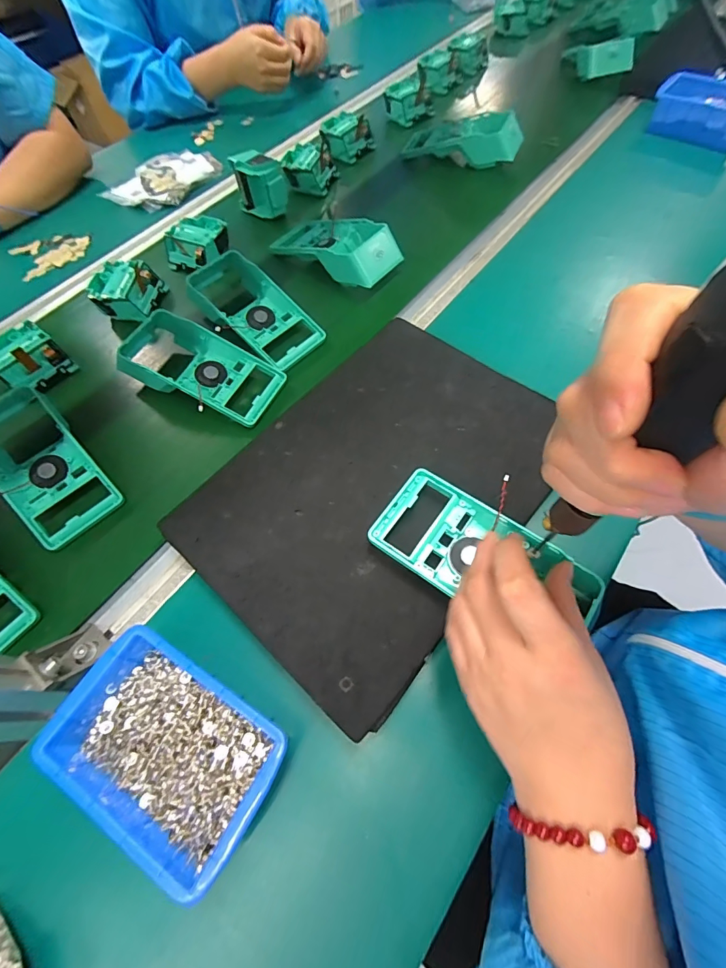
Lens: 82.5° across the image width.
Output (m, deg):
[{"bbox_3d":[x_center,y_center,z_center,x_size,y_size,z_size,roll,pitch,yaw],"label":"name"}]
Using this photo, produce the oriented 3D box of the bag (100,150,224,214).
[{"bbox_3d":[-0.327,-0.508,0.687,0.189,0.024,0.104,-38,66,-17],"label":"bag"}]

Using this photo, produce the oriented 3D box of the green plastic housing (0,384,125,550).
[{"bbox_3d":[-0.336,-0.032,0.421,0.200,0.040,0.090,41,70,21],"label":"green plastic housing"}]

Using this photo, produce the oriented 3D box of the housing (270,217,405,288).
[{"bbox_3d":[-0.037,-0.325,0.560,0.180,0.049,0.091,31,67,17],"label":"housing"}]

